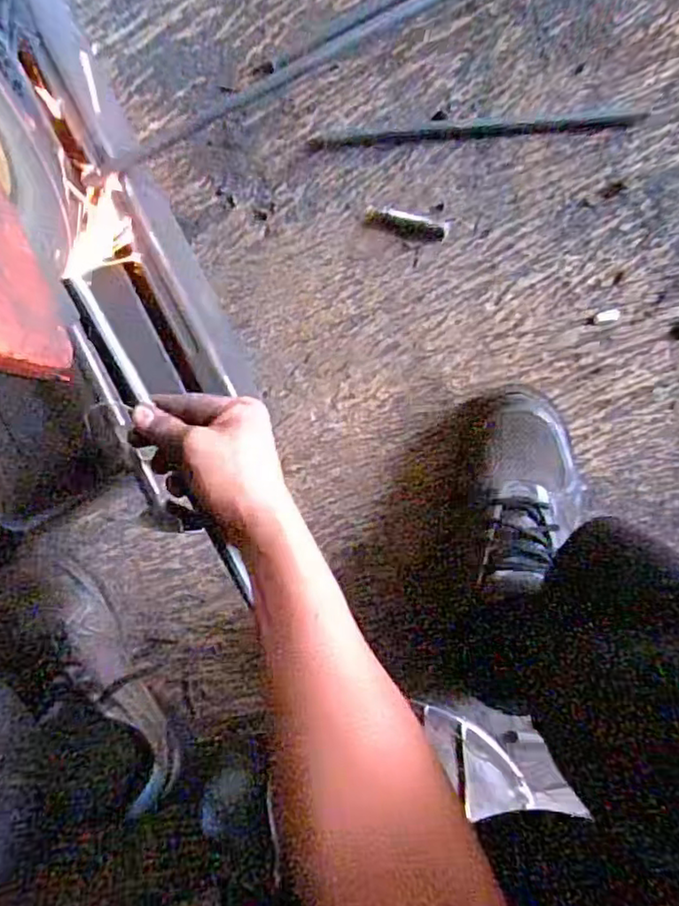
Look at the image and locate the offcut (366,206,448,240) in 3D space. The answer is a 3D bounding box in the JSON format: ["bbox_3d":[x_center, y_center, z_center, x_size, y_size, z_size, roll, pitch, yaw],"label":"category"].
[{"bbox_3d":[0.060,-0.206,0.543,0.074,0.004,0.020,15,98,5],"label":"offcut"}]

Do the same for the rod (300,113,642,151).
[{"bbox_3d":[0.118,-0.286,0.535,0.284,0.006,0.014,0,96,7],"label":"rod"}]

